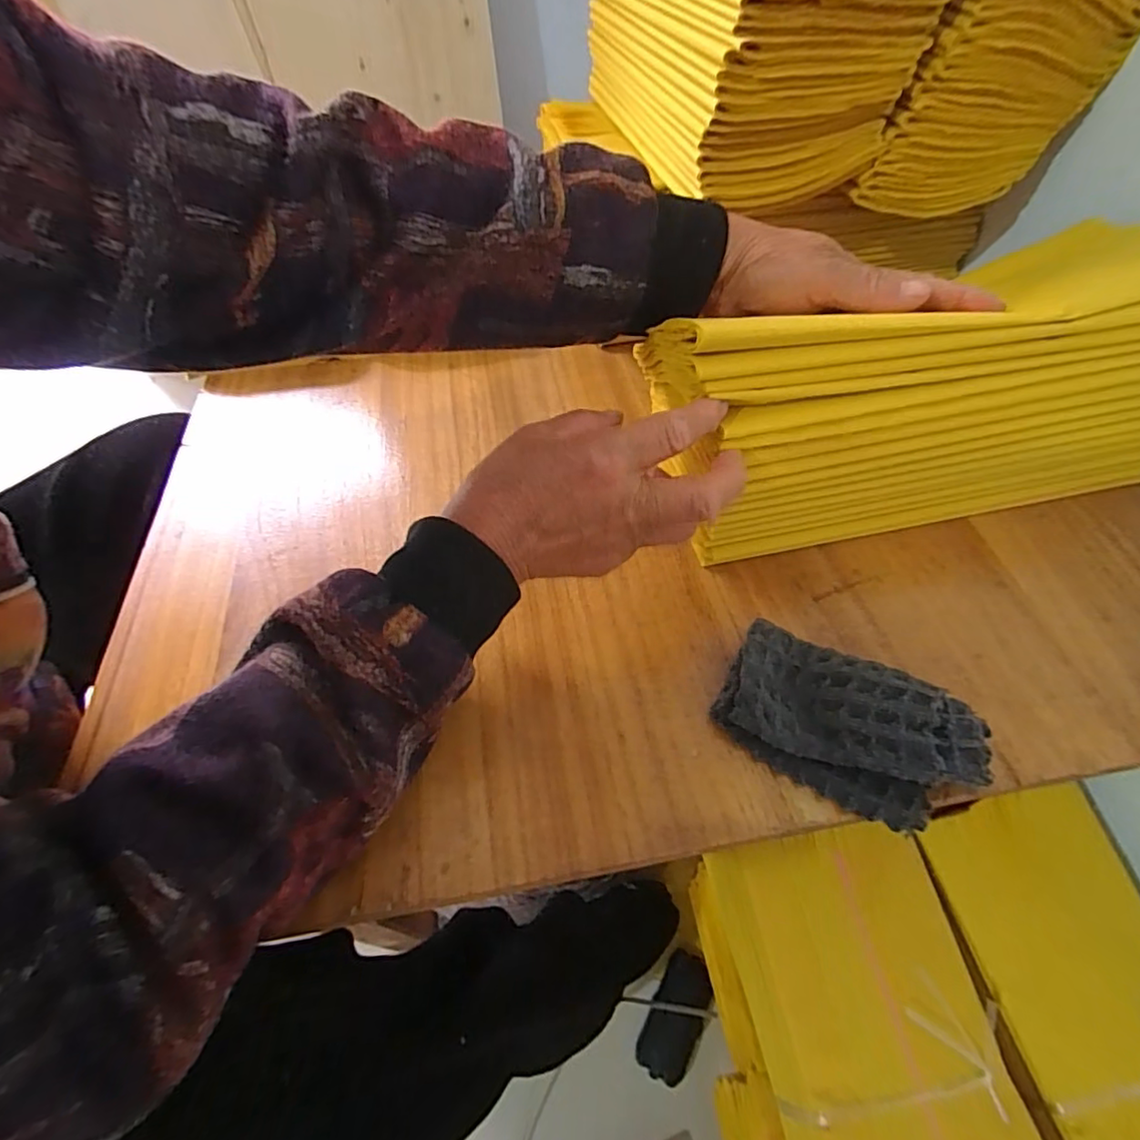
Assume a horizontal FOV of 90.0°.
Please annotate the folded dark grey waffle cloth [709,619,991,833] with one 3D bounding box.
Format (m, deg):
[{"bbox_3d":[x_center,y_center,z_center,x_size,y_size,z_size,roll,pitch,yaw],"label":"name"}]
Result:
[{"bbox_3d":[0.131,0.074,0.277,0.110,0.031,0.064,24,59,20],"label":"folded dark grey waffle cloth"}]

